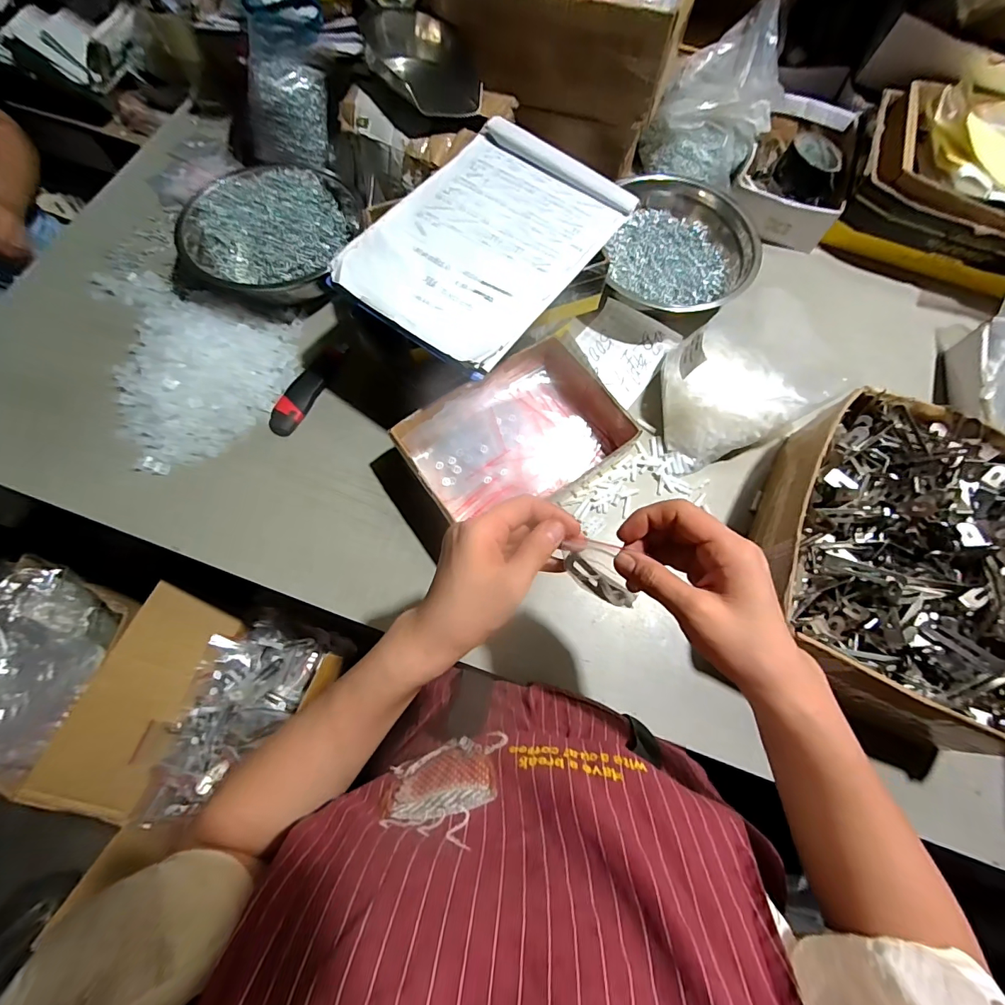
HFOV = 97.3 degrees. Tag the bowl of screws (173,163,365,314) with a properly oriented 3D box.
[{"bbox_3d":[-0.343,-0.391,0.645,0.215,0.060,0.226,0,71,-1],"label":"bowl of screws"}]

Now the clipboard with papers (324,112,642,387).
[{"bbox_3d":[-0.019,-0.299,0.498,0.221,0.015,0.305,34,74,9],"label":"clipboard with papers"}]

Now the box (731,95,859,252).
[{"bbox_3d":[0.471,-0.530,0.712,0.157,0.056,0.260,27,73,8],"label":"box"}]

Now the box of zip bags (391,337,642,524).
[{"bbox_3d":[0.014,-0.078,0.556,0.256,0.066,0.171,-32,75,-11],"label":"box of zip bags"}]

